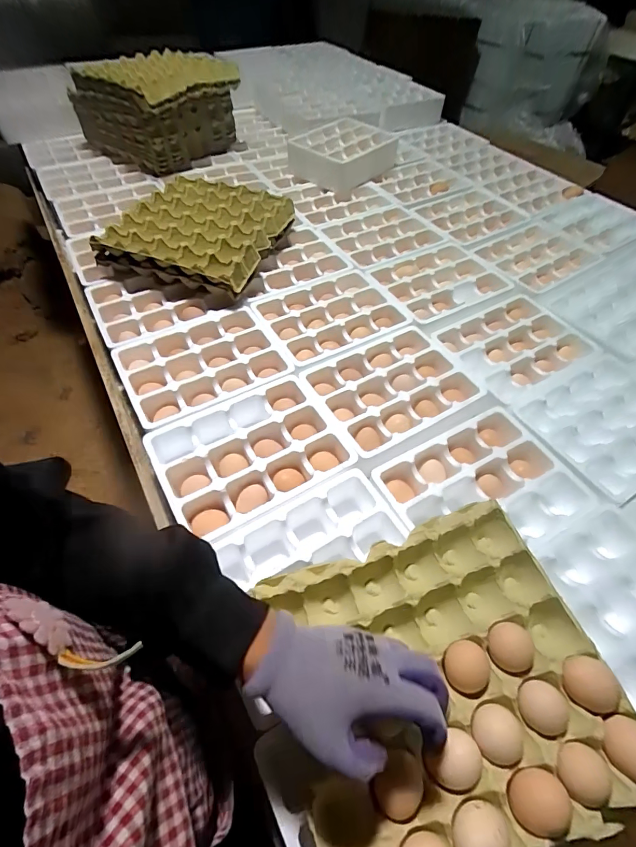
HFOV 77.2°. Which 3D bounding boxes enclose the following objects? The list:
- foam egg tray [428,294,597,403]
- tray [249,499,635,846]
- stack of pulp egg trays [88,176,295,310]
[{"bbox_3d":[0.337,-0.129,0.689,0.237,0.037,0.184,-25,59,-20],"label":"foam egg tray"},{"bbox_3d":[0.117,0.236,0.373,0.287,0.046,0.269,-14,56,-13],"label":"tray"},{"bbox_3d":[-0.229,-0.372,0.787,0.301,0.074,0.290,21,55,11],"label":"stack of pulp egg trays"}]

